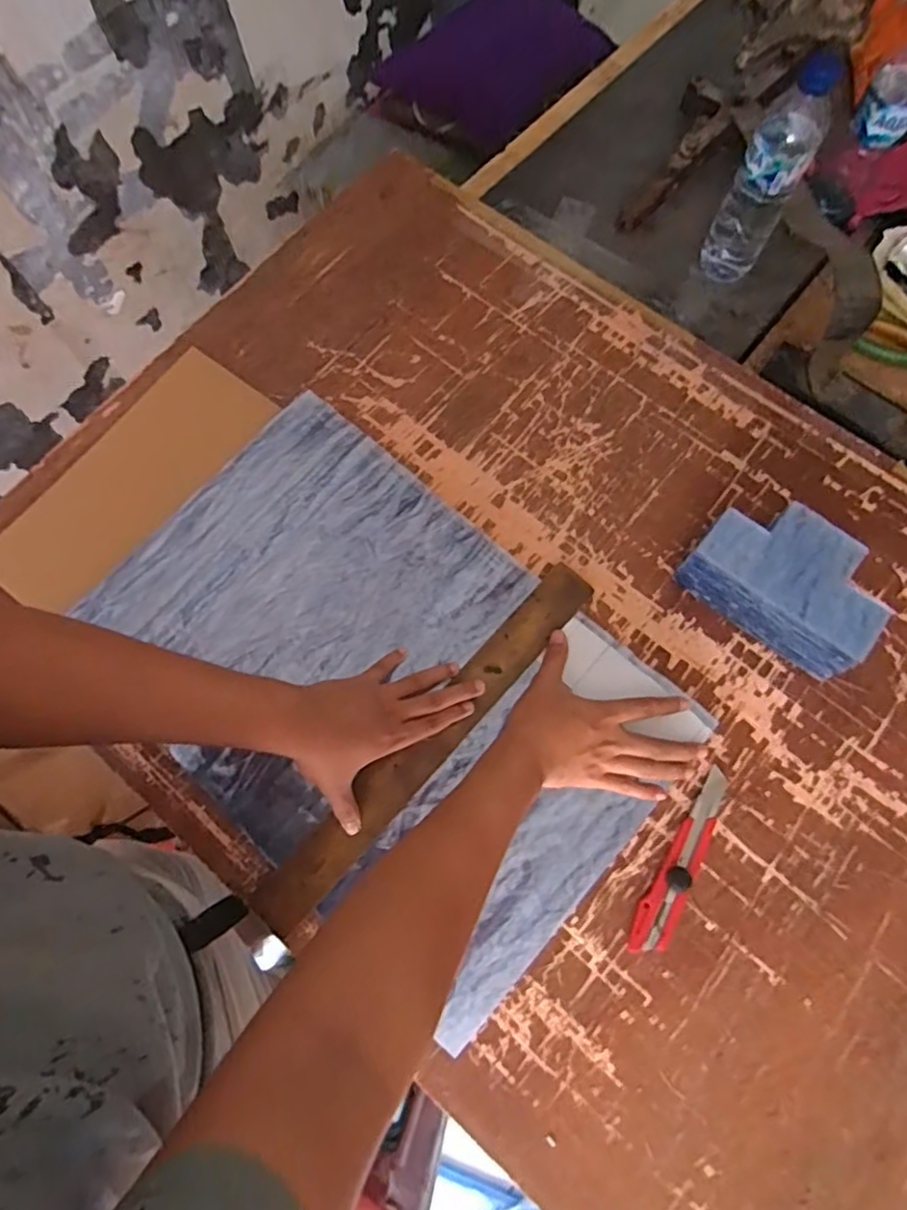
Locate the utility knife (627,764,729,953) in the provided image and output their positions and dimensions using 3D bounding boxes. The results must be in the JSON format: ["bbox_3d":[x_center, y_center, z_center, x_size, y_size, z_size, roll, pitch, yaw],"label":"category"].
[{"bbox_3d":[0.206,0.229,0.551,0.032,0.013,0.173,29,75,9],"label":"utility knife"}]

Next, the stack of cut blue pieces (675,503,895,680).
[{"bbox_3d":[0.324,-0.027,0.602,0.176,0.072,0.114,36,76,11],"label":"stack of cut blue pieces"}]

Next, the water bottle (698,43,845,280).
[{"bbox_3d":[0.348,-0.475,0.680,0.066,0.202,0.063,22,74,7],"label":"water bottle"}]

